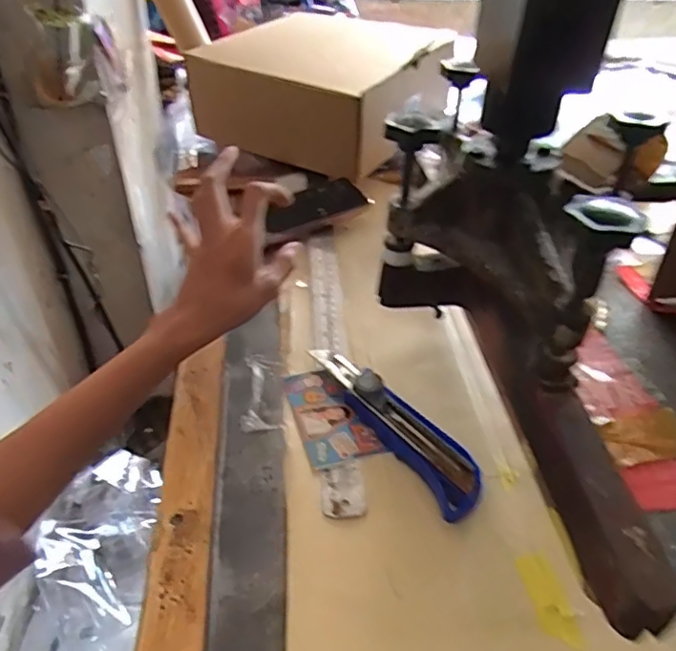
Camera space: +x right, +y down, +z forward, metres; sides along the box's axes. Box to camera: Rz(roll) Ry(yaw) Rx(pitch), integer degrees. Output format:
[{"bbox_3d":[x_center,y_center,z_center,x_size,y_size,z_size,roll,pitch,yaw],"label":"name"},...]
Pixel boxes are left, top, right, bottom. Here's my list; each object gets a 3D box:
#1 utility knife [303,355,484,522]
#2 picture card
[{"bbox_3d":[0.042,0.063,0.398,0.039,0.023,0.164,-20,43,-24],"label":"utility knife"},{"bbox_3d":[-0.008,0.065,0.416,0.050,0.005,0.089,-12,42,-18],"label":"picture card"}]

